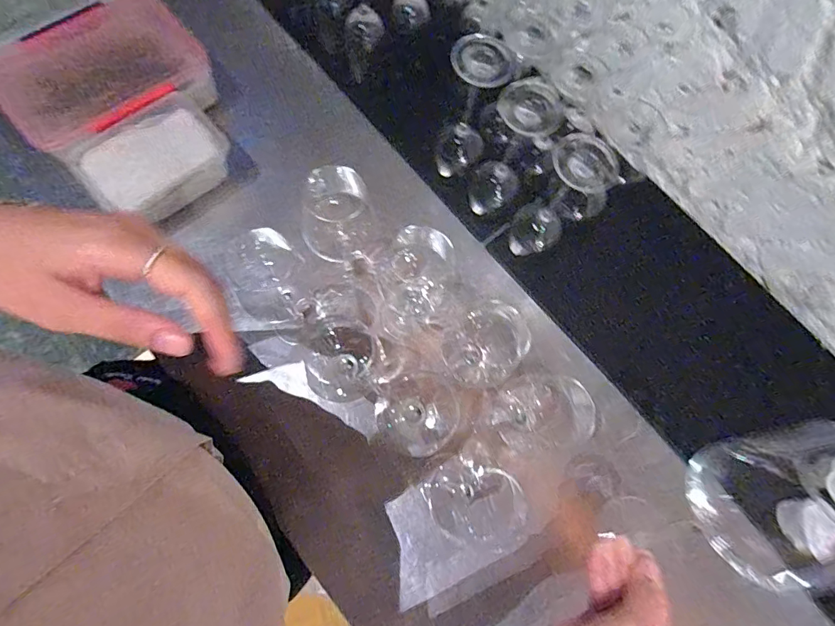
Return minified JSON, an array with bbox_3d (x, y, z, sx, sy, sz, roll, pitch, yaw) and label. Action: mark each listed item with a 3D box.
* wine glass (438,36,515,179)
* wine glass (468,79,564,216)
[{"bbox_3d":[0.067,-0.263,0.575,0.070,0.196,0.063,17,76,-1],"label":"wine glass"},{"bbox_3d":[0.118,-0.209,0.567,0.067,0.213,0.083,16,74,0],"label":"wine glass"}]

